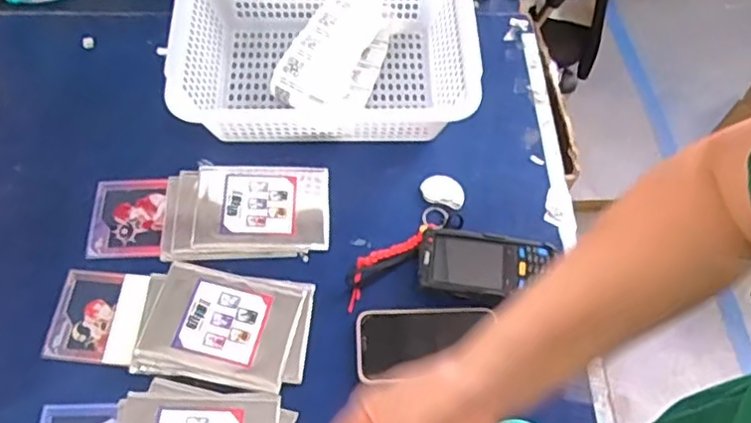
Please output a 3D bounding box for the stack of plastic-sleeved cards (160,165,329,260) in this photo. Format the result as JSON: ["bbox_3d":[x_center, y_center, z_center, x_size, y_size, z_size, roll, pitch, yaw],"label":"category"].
[{"bbox_3d":[-0.148,-0.002,0.732,0.184,0.010,0.117,0,59,-5],"label":"stack of plastic-sleeved cards"}]

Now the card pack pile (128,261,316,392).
[{"bbox_3d":[-0.160,0.118,0.666,0.174,0.013,0.120,10,59,1],"label":"card pack pile"}]

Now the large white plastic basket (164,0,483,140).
[{"bbox_3d":[-0.061,-0.201,0.790,0.348,0.106,0.251,4,59,-2],"label":"large white plastic basket"}]

